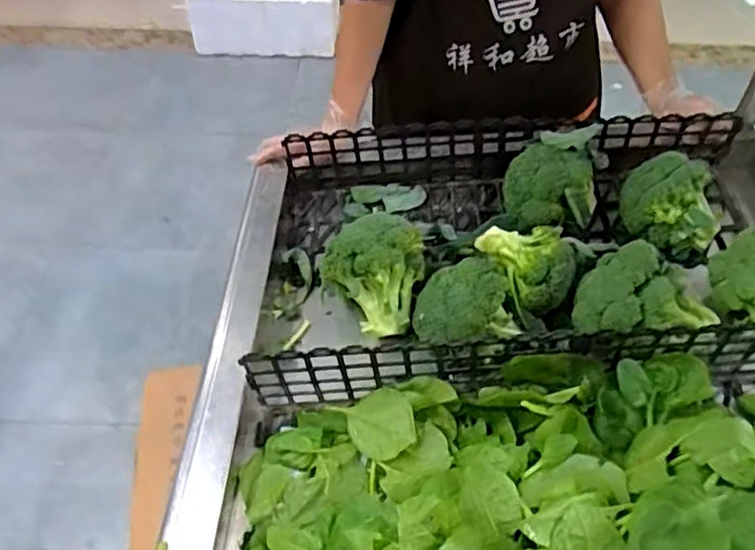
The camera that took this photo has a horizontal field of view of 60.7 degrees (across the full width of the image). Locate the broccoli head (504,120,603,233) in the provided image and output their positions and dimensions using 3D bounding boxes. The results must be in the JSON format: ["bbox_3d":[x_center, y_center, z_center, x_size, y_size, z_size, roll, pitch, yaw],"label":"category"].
[{"bbox_3d":[0.240,-0.132,0.885,0.125,0.096,0.120,8,48,7],"label":"broccoli head"}]

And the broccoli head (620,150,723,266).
[{"bbox_3d":[0.389,-0.088,0.850,0.088,0.101,0.116,-19,50,-17],"label":"broccoli head"}]

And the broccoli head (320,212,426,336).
[{"bbox_3d":[-0.020,-0.006,0.827,0.145,0.123,0.124,13,49,11],"label":"broccoli head"}]

